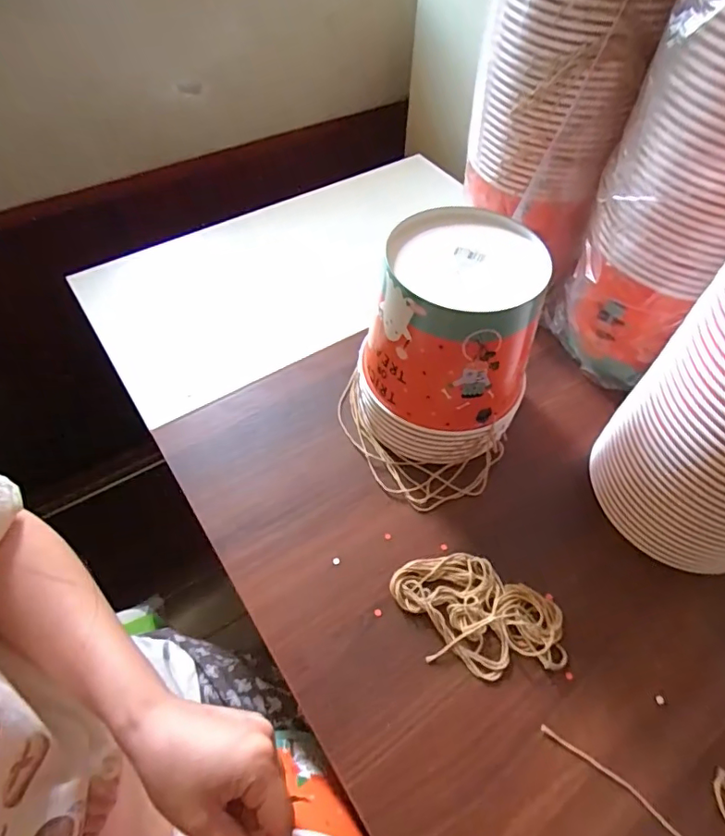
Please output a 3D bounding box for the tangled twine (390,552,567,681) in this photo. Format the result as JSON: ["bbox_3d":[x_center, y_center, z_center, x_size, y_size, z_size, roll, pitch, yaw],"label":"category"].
[{"bbox_3d":[0.092,0.157,0.417,0.136,0.012,0.086,15,55,9],"label":"tangled twine"}]

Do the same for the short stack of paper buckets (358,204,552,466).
[{"bbox_3d":[0.075,-0.066,0.473,0.144,0.180,0.150,7,54,3],"label":"short stack of paper buckets"}]

